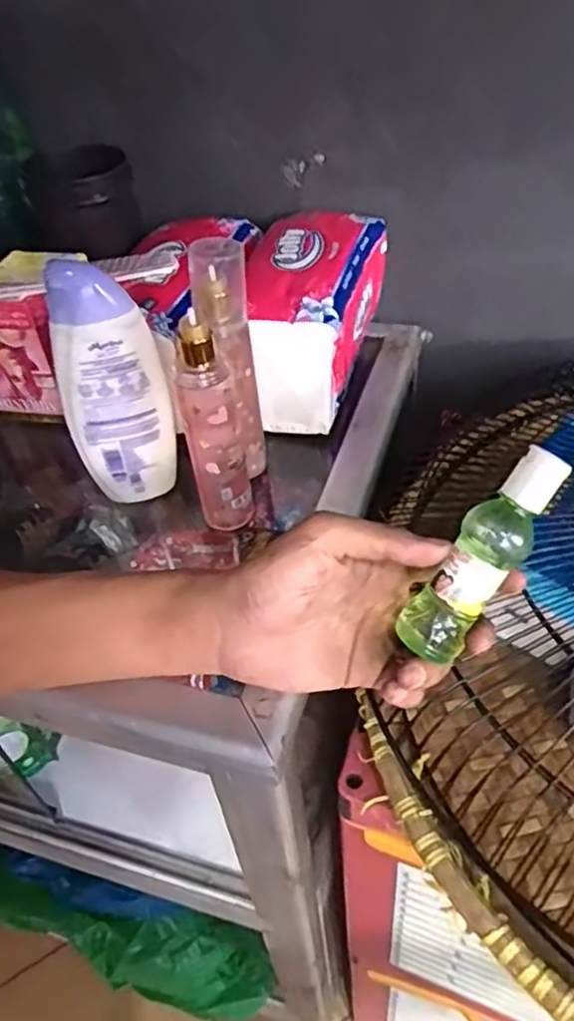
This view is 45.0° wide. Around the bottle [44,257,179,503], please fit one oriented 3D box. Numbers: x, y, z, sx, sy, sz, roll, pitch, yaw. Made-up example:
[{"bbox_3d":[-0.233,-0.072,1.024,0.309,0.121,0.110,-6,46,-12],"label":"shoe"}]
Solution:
[{"bbox_3d":[-0.112,-0.078,0.448,0.065,0.165,0.031,-20,45,-13],"label":"bottle"}]

